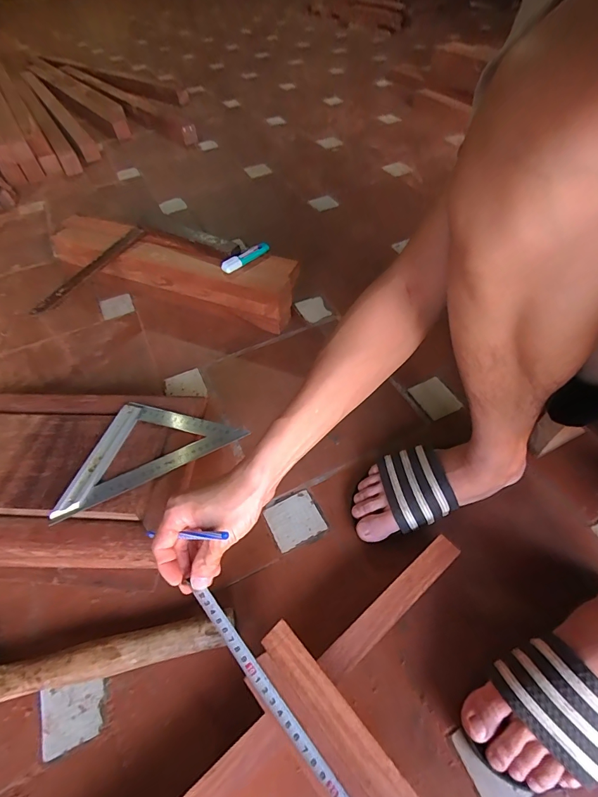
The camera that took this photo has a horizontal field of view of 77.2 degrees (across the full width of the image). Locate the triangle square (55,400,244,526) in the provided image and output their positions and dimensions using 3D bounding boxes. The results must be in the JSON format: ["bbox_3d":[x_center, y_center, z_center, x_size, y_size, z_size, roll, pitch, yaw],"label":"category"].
[{"bbox_3d":[-0.221,0.055,0.526,0.247,0.020,0.124,-27,56,-17],"label":"triangle square"}]

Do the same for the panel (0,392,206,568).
[{"bbox_3d":[-0.340,0.108,0.548,0.368,0.071,0.248,1,53,4],"label":"panel"}]

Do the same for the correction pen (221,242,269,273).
[{"bbox_3d":[-0.101,-0.274,0.721,0.104,0.019,0.018,-34,58,-21],"label":"correction pen"}]

